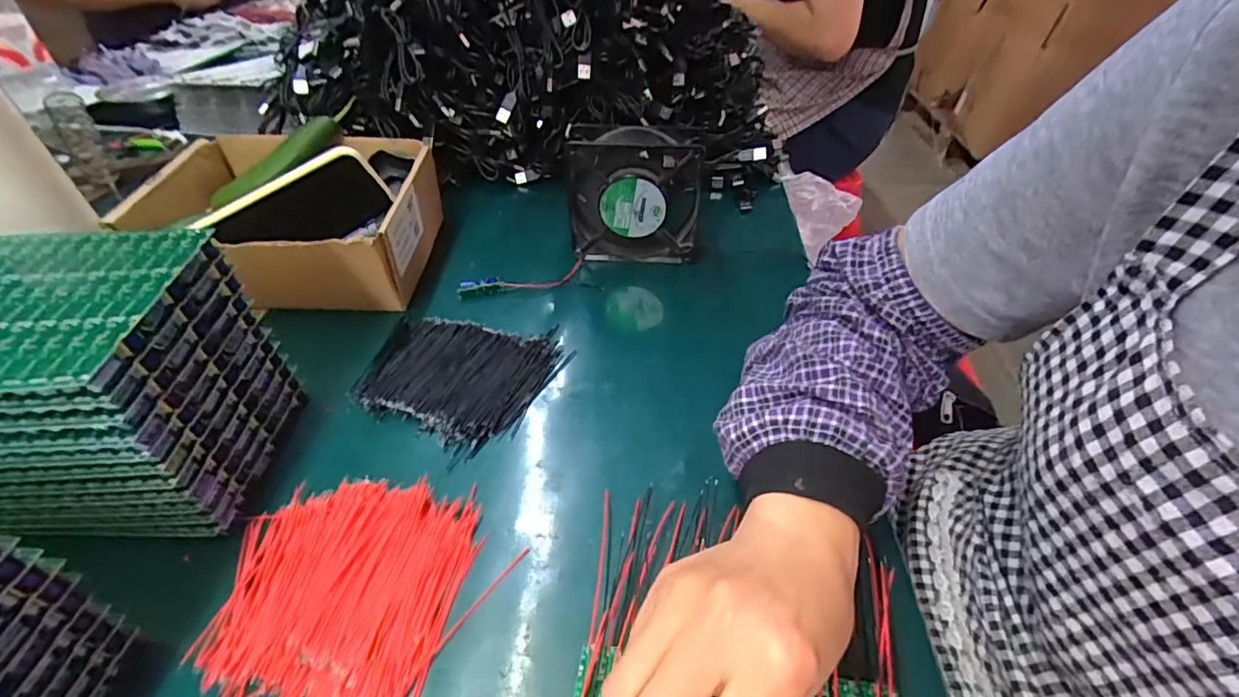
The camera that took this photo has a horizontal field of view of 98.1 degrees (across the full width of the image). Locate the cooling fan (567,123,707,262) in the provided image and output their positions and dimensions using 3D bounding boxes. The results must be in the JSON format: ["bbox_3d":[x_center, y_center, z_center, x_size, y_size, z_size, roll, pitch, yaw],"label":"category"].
[{"bbox_3d":[0.014,-0.139,0.504,0.120,0.120,0.041,3,44,3],"label":"cooling fan"}]

